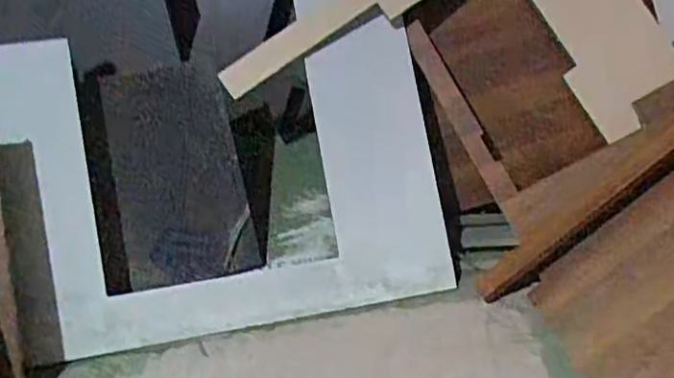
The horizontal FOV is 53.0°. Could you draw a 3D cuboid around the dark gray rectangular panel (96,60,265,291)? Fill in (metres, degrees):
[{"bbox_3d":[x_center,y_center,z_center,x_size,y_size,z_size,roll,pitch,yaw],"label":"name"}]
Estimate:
[{"bbox_3d":[-0.278,-0.021,1.186,0.223,0.374,0.026,-11,13,-8],"label":"dark gray rectangular panel"}]

